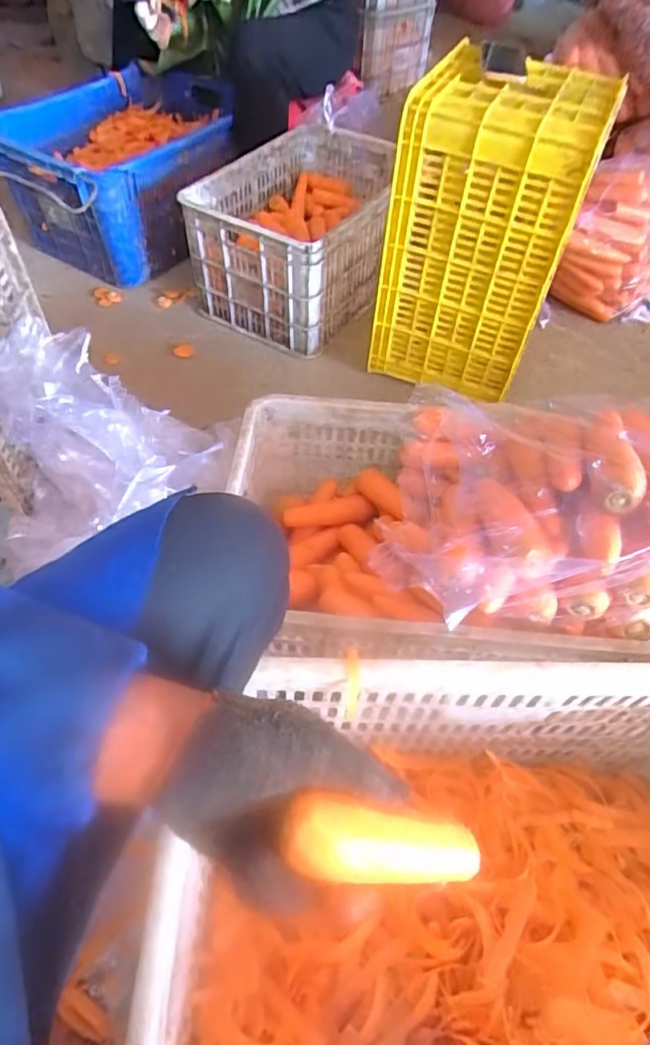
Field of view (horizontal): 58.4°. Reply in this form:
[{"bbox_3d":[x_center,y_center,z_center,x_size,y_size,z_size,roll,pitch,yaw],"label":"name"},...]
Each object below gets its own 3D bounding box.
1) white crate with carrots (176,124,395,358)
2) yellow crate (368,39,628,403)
[{"bbox_3d":[-0.028,-0.681,1.373,0.356,0.263,0.527,25,56,16],"label":"white crate with carrots"},{"bbox_3d":[0.289,-0.523,1.093,0.294,0.473,0.283,22,55,14],"label":"yellow crate"}]

